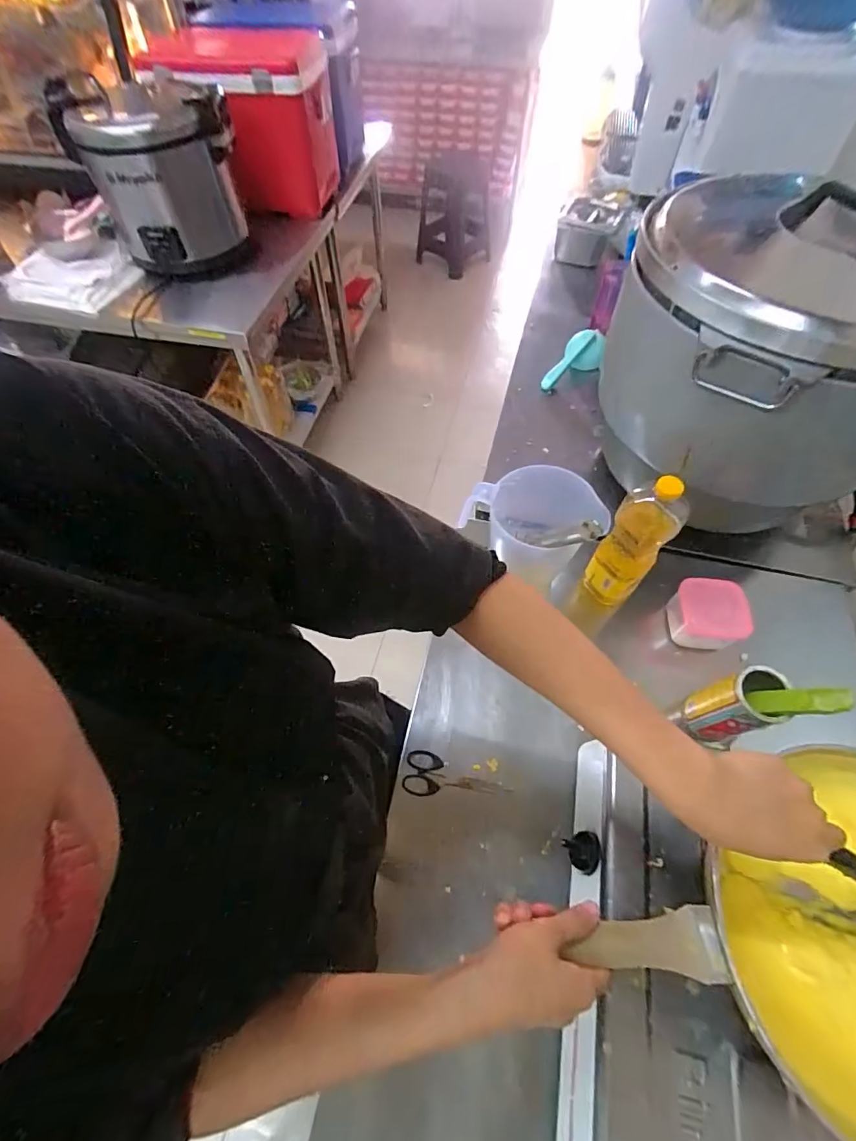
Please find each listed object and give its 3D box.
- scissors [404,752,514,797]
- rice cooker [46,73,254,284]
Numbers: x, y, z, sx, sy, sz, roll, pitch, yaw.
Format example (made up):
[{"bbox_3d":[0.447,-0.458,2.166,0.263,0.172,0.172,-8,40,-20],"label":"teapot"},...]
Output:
[{"bbox_3d":[0.040,0.293,0.674,0.144,0.015,0.058,8,59,6],"label":"scissors"},{"bbox_3d":[-0.727,-1.095,1.366,0.403,0.388,0.320,-16,59,-9],"label":"rice cooker"}]

